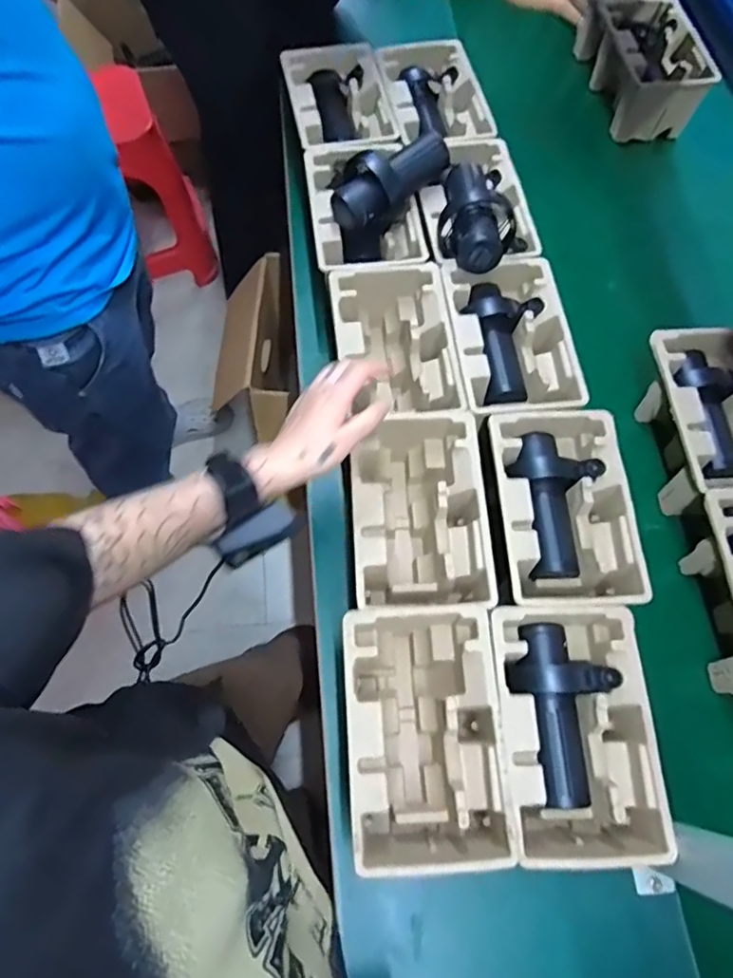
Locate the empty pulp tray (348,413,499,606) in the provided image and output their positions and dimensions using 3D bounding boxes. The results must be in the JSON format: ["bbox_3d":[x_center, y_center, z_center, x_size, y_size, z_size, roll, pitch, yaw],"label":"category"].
[{"bbox_3d":[0.056,0.033,0.666,0.142,0.116,0.224,-2,67,-1],"label":"empty pulp tray"}]

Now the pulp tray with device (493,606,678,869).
[{"bbox_3d":[0.198,0.246,0.586,0.140,0.117,0.221,0,67,0],"label":"pulp tray with device"}]

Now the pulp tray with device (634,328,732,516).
[{"bbox_3d":[0.434,-0.088,0.727,0.139,0.092,0.225,-3,67,-2],"label":"pulp tray with device"}]

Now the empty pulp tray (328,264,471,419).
[{"bbox_3d":[0.035,-0.173,0.747,0.142,0.107,0.220,-7,68,-3],"label":"empty pulp tray"}]

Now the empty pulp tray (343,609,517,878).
[{"bbox_3d":[0.053,0.245,0.582,0.139,0.123,0.221,-2,67,-1],"label":"empty pulp tray"}]

